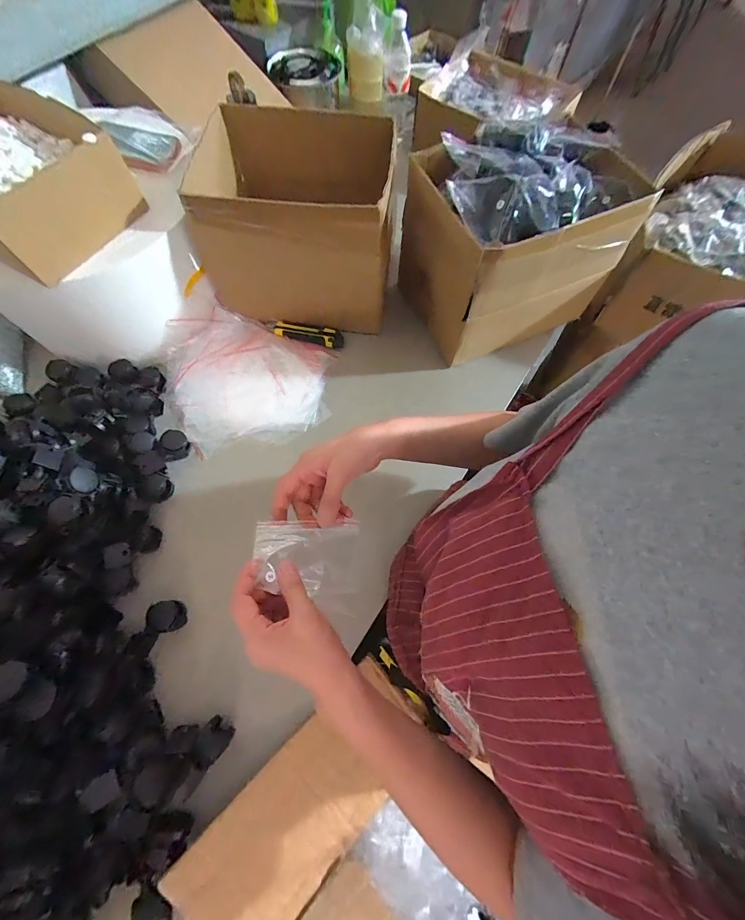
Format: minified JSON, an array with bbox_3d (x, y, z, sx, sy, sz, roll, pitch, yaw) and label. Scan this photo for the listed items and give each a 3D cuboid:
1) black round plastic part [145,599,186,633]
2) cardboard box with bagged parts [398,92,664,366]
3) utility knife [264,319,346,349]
[{"bbox_3d":[-0.298,0.226,0.511,0.041,0.037,0.041,0,69,-1],"label":"black round plastic part"},{"bbox_3d":[0.254,-0.383,0.632,0.346,0.264,0.237,-19,70,-8],"label":"cardboard box with bagged parts"},{"bbox_3d":[-0.135,-0.255,0.704,0.151,0.016,0.040,9,69,3],"label":"utility knife"}]

